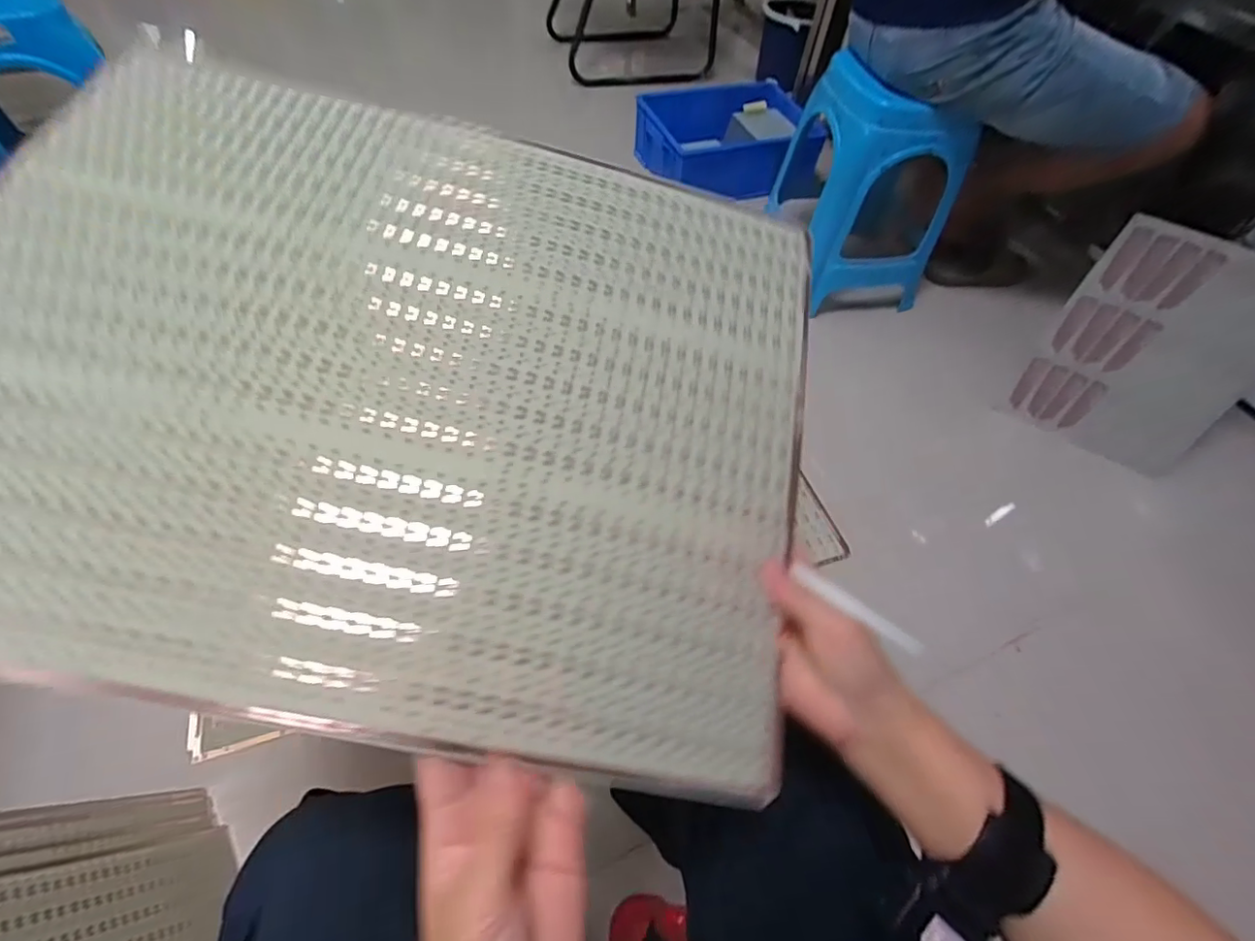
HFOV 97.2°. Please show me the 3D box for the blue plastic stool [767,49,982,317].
[{"bbox_3d":[0.548,-0.651,1.276,0.297,0.453,0.313,-8,58,-10],"label":"blue plastic stool"}]

